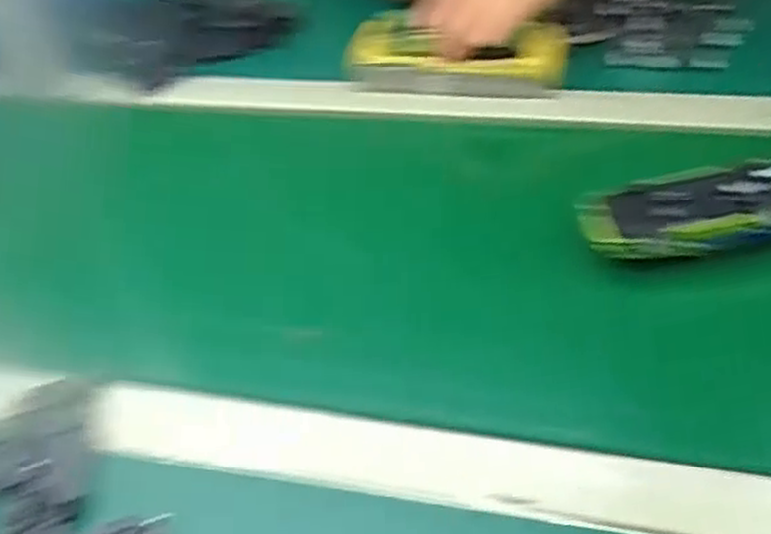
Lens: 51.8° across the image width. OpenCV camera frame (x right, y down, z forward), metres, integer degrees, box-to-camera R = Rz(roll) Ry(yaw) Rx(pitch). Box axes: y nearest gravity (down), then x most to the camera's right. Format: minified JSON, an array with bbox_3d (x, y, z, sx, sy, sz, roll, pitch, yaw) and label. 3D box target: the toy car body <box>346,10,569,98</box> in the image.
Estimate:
[{"bbox_3d":[0.061,-0.184,0.676,0.182,0.034,0.080,5,45,14],"label":"toy car body"}]

